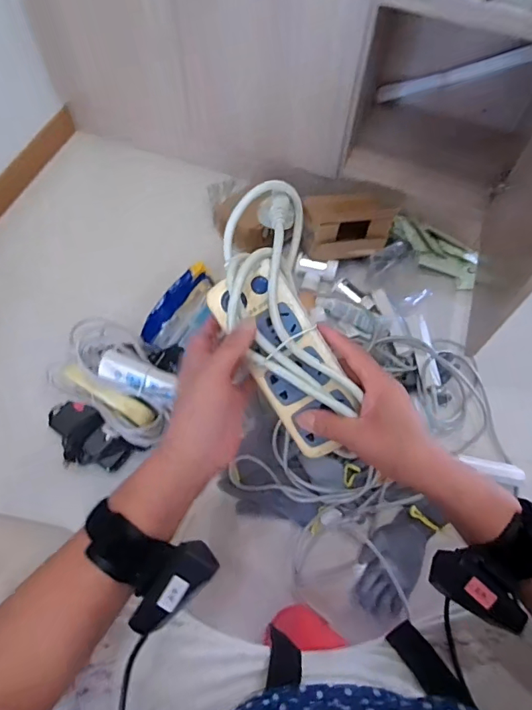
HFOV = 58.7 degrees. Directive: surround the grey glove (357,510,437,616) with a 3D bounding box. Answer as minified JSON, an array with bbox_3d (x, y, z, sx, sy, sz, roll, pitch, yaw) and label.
[{"bbox_3d":[0.227,0.365,0.841,0.102,0.019,0.180,35,67,15],"label":"grey glove"}]

